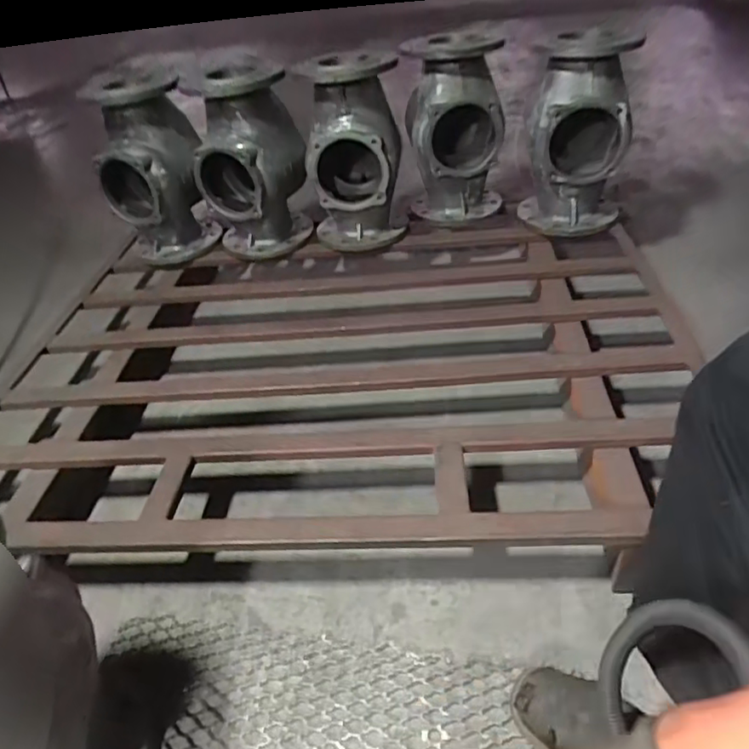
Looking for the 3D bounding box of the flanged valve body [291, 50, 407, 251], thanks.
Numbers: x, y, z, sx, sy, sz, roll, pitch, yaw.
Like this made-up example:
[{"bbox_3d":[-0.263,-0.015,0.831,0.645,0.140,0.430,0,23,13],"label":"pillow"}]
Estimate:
[{"bbox_3d":[-0.044,-0.463,1.322,0.200,0.407,0.175,-14,38,-8],"label":"flanged valve body"}]

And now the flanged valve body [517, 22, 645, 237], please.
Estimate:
[{"bbox_3d":[0.424,-0.505,1.275,0.208,0.383,0.220,5,39,16],"label":"flanged valve body"}]

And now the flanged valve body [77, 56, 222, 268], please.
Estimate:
[{"bbox_3d":[-0.485,-0.442,1.332,0.210,0.428,0.178,-22,40,-18],"label":"flanged valve body"}]

